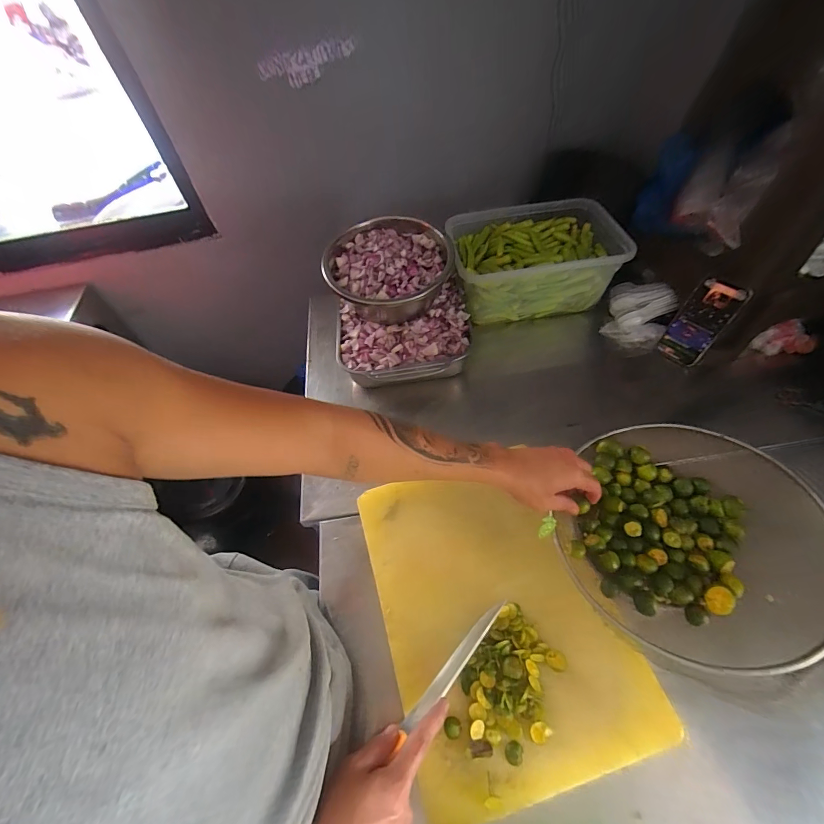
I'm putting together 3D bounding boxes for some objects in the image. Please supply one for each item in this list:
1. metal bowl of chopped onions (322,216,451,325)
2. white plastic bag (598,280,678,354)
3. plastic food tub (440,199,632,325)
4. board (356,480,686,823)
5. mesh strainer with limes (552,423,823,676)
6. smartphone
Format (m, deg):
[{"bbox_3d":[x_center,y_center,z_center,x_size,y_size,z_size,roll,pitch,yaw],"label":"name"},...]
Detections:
[{"bbox_3d":[-0.043,-0.274,0.763,0.229,0.131,0.248,-2,55,3],"label":"metal bowl of chopped onions"},{"bbox_3d":[0.491,-0.215,0.812,0.117,0.094,0.149,18,58,17],"label":"white plastic bag"},{"bbox_3d":[0.272,-0.342,0.853,0.341,0.158,0.234,-7,55,0],"label":"plastic food tub"},{"bbox_3d":[0.103,0.255,0.505,0.285,0.022,0.382,-16,55,-6],"label":"board"},{"bbox_3d":[0.356,0.165,0.488,0.315,0.089,0.322,-4,55,2],"label":"mesh strainer with limes"},{"bbox_3d":[0.552,-0.170,0.712,0.012,0.159,0.082,-25,52,-36],"label":"smartphone"}]

